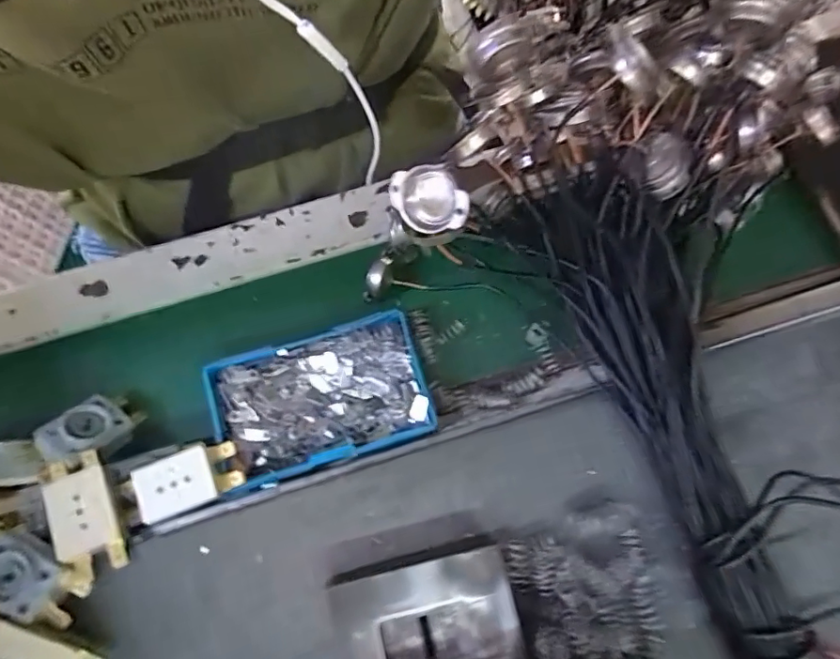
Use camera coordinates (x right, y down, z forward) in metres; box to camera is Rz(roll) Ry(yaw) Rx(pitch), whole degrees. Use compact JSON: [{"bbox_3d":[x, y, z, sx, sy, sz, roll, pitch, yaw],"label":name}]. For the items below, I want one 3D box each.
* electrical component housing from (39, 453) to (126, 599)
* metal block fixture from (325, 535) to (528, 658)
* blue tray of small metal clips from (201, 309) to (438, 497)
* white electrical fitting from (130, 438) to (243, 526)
[{"bbox_3d":[-0.163,0.092,0.259,0.027,0.016,0.063,-22,77,-4],"label":"electrical component housing"},{"bbox_3d":[0.003,0.138,0.243,0.081,0.025,0.067,-16,76,-3],"label":"metal block fixture"},{"bbox_3d":[-0.055,0.039,0.297,0.112,0.021,0.070,-17,76,-3],"label":"blue tray of small metal clips"},{"bbox_3d":[-0.117,0.076,0.269,0.048,0.009,0.029,-20,76,-4],"label":"white electrical fitting"}]

